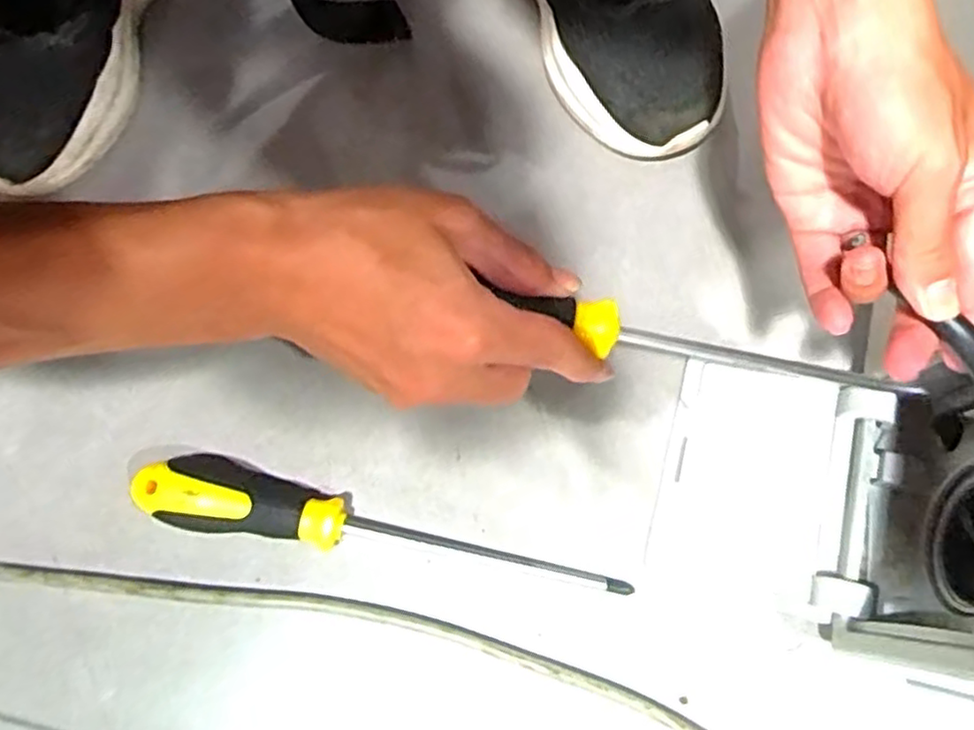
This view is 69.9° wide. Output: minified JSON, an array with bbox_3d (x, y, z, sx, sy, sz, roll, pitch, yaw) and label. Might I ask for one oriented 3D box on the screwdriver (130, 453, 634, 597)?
[{"bbox_3d":[-0.051,0.079,0.343,0.240,0.034,0.034,11,73,3],"label":"screwdriver"}]

